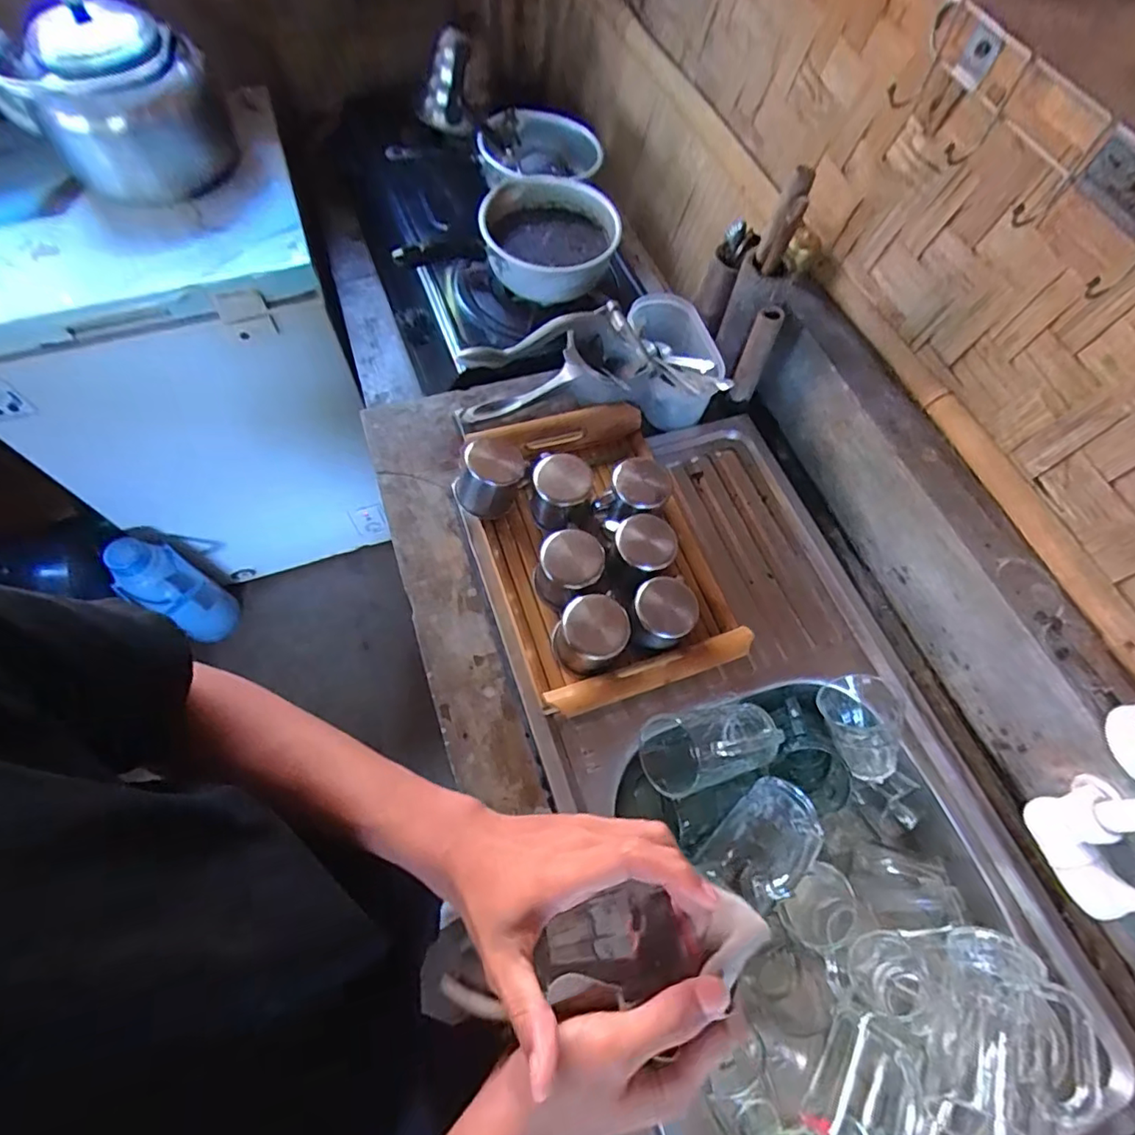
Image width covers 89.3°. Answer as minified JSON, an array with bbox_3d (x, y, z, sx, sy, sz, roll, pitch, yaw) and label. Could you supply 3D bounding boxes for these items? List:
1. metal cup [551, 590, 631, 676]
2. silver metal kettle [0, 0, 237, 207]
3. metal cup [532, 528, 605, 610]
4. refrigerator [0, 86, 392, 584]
[{"bbox_3d":[0.024,0.069,0.574,0.067,0.065,0.062,1,64,-3],"label":"metal cup"},{"bbox_3d":[-0.707,-0.711,0.884,0.317,0.196,0.277,-24,68,-14],"label":"silver metal kettle"},{"bbox_3d":[0.002,0.003,0.598,0.062,0.075,0.063,1,64,-3],"label":"metal cup"},{"bbox_3d":[-0.785,-0.407,1.248,0.624,0.769,0.518,-18,67,-11],"label":"refrigerator"}]

